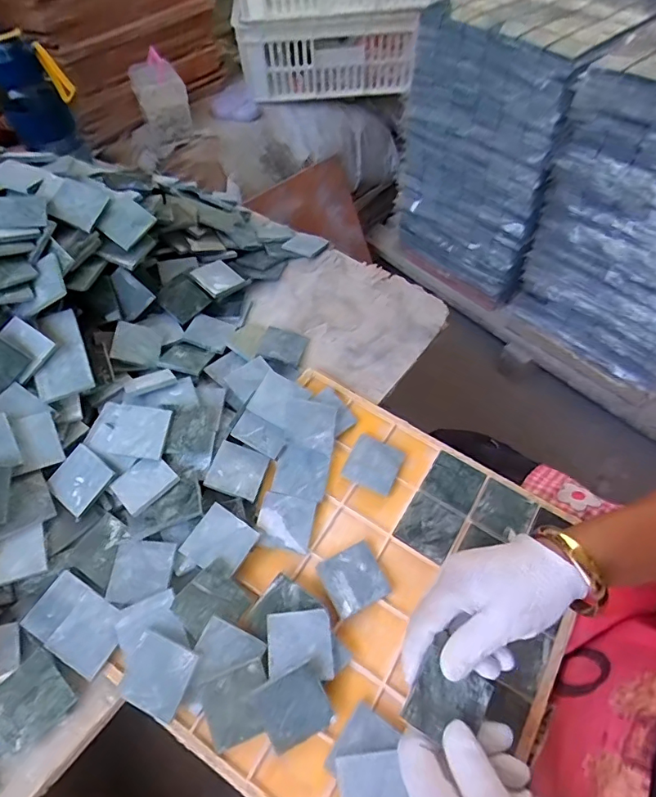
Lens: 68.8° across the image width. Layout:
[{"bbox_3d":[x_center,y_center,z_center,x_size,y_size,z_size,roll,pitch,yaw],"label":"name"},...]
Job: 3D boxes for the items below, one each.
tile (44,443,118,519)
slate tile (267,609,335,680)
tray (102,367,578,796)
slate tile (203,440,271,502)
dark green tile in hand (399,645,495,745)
[{"bbox_3d":[-0.225,0.074,0.436,0.046,0.007,0.050,40,82,7],"label":"tile"},{"bbox_3d":[-0.022,0.190,0.372,0.049,0.007,0.047,-6,54,-1],"label":"slate tile"},{"bbox_3d":[0.034,0.164,0.403,0.302,0.027,0.322,31,62,11],"label":"tray"},{"bbox_3d":[-0.084,0.067,0.445,0.048,0.004,0.047,22,54,-3],"label":"slate tile"},{"bbox_3d":[0.078,0.196,0.309,0.050,0.004,0.047,34,59,2],"label":"dark green tile in hand"}]

